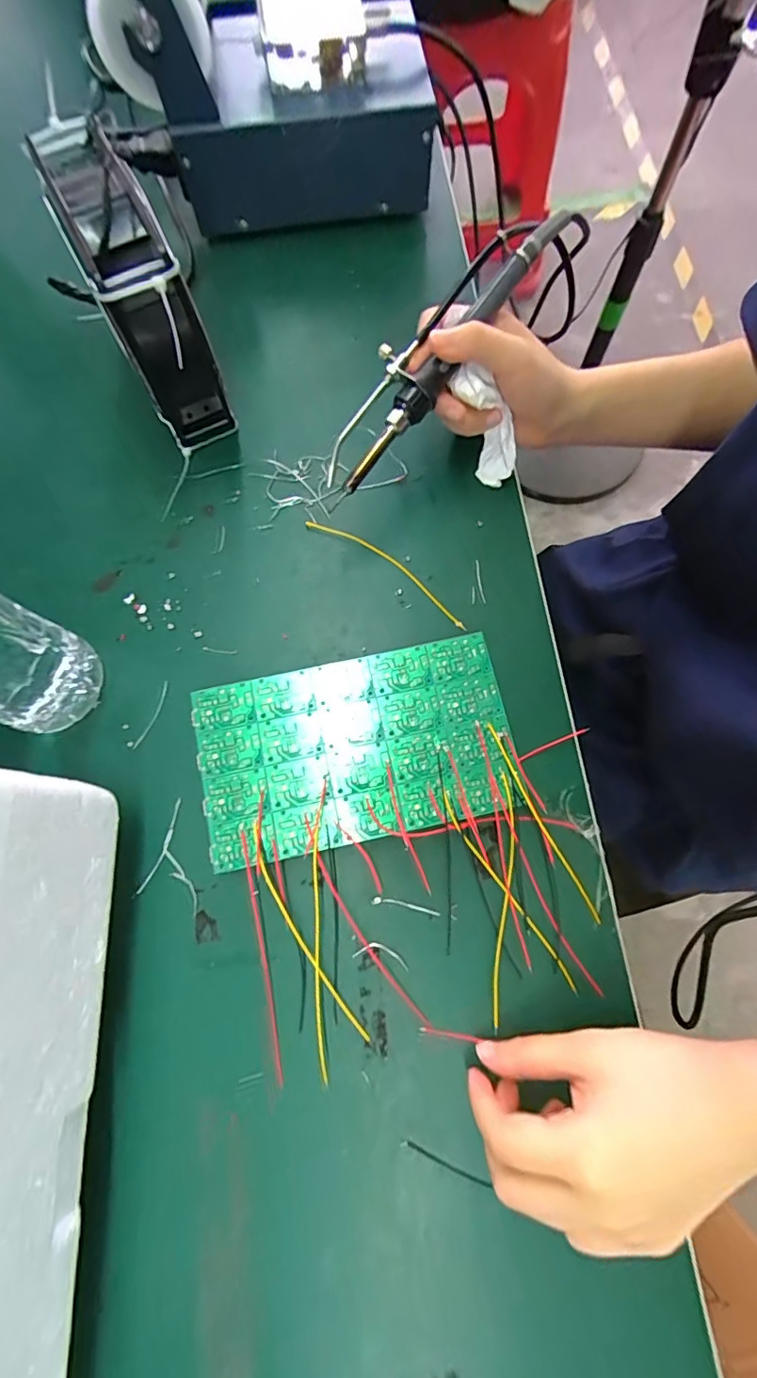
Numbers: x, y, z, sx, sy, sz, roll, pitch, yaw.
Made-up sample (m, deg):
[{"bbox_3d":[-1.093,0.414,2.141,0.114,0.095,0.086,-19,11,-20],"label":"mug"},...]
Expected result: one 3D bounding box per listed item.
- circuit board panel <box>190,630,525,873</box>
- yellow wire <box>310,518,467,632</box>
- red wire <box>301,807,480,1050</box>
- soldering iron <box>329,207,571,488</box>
[{"bbox_3d":[-0.014,0.034,0.306,0.172,0.014,0.102,-12,75,-3],"label":"circuit board panel"},{"bbox_3d":[0.007,-0.079,0.343,0.125,0.004,0.015,35,84,7],"label":"yellow wire"},{"bbox_3d":[-0.001,0.131,0.284,0.020,0.010,0.143,-36,84,-8],"label":"red wire"},{"bbox_3d":[0.035,-0.199,0.300,0.031,0.019,0.196,40,92,10],"label":"soldering iron"}]

